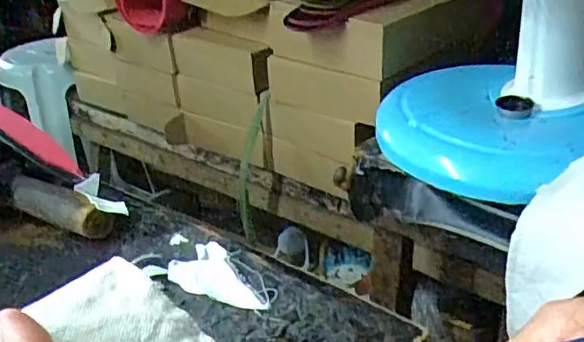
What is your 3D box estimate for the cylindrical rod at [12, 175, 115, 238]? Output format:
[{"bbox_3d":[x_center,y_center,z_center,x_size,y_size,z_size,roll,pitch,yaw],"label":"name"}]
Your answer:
[{"bbox_3d":[-0.171,0.024,0.441,0.098,0.023,0.024,17,36,30],"label":"cylindrical rod"}]

